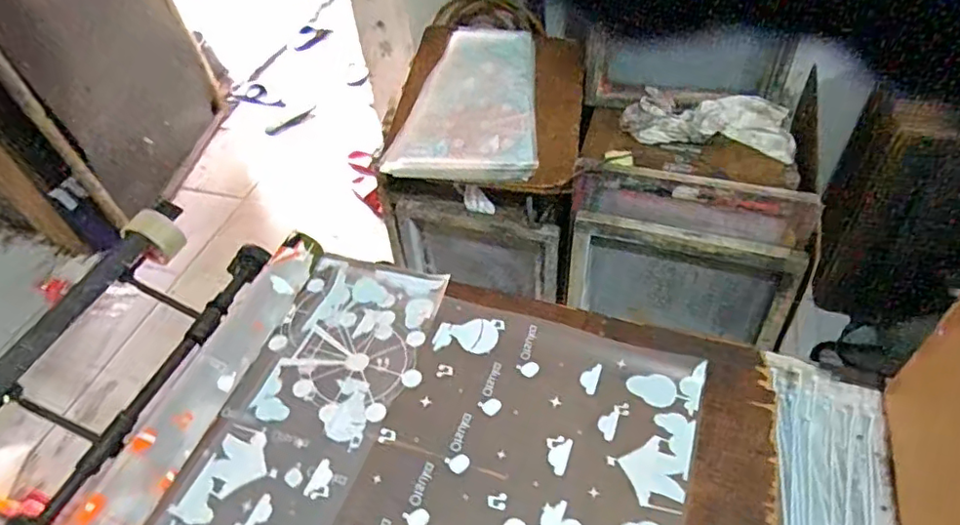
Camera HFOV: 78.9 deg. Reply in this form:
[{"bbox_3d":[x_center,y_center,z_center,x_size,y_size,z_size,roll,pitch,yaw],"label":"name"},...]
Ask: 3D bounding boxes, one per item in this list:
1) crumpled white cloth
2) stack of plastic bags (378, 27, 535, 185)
[{"bbox_3d":[0.541,-0.341,1.395,0.394,0.074,0.170,7,50,12],"label":"crumpled white cloth"},{"bbox_3d":[-0.016,-0.399,1.462,0.340,0.112,0.506,4,49,10],"label":"stack of plastic bags"}]

